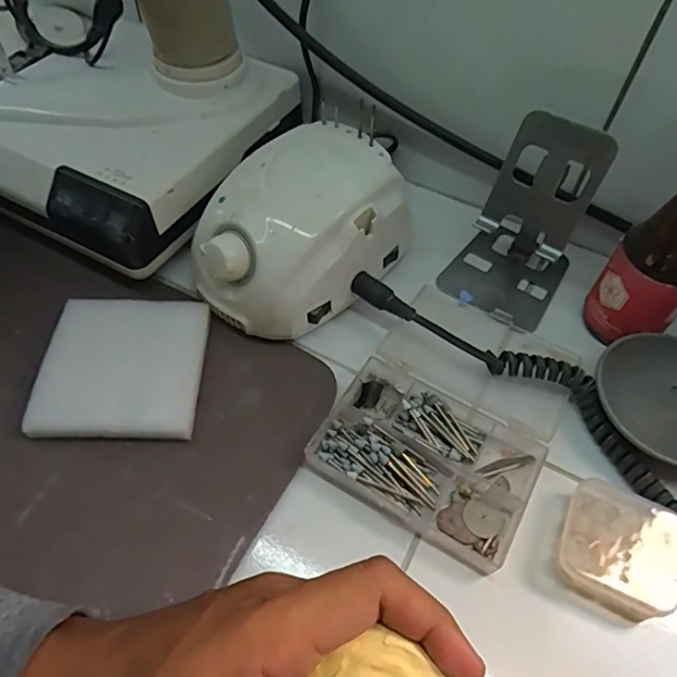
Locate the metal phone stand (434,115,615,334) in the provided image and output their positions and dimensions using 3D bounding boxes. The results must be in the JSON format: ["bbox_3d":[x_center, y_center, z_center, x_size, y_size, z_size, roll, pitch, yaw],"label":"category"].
[{"bbox_3d":[0.124,-0.078,0.349,0.075,0.100,0.080,32,60,18],"label":"metal phone stand"}]

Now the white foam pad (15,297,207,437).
[{"bbox_3d":[-0.132,0.016,0.330,0.093,0.015,0.092,0,56,-2],"label":"white foam pad"}]

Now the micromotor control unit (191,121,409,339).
[{"bbox_3d":[-0.028,-0.070,0.357,0.099,0.072,0.140,37,62,21],"label":"micromotor control unit"}]

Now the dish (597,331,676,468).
[{"bbox_3d":[0.200,0.038,0.321,0.085,0.022,0.085,1,56,-2],"label":"dish"}]

